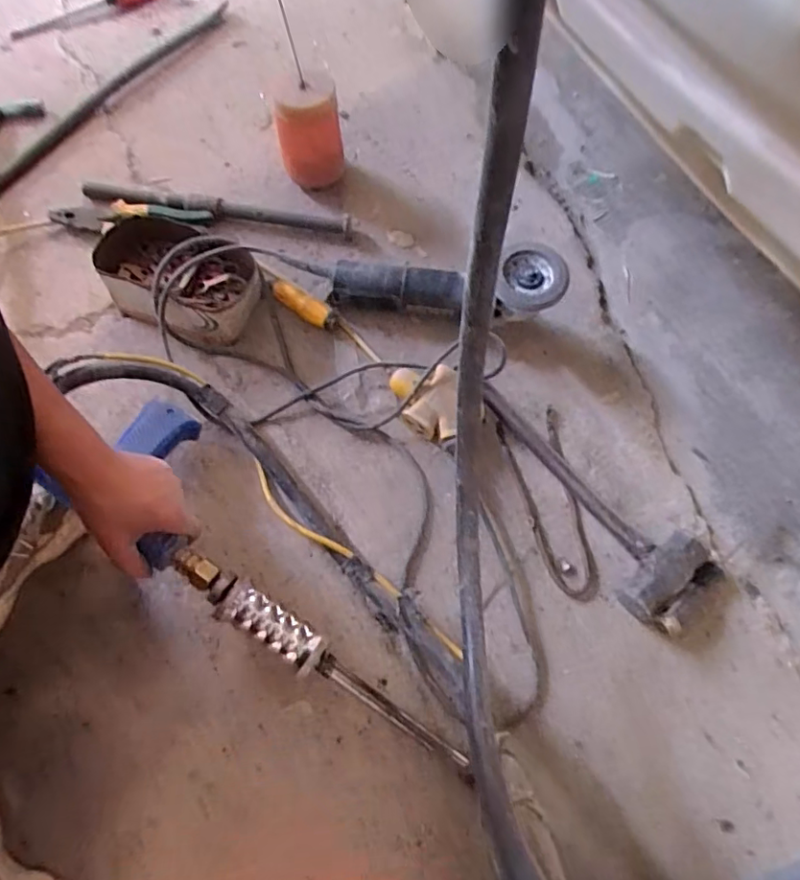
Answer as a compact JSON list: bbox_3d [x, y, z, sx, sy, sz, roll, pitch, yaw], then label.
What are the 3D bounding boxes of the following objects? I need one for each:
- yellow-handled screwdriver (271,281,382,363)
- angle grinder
[{"bbox_3d":[-0.093,-0.153,0.706,0.163,0.033,0.029,34,72,-3],"label":"yellow-handled screwdriver"},{"bbox_3d":[0.053,-0.189,0.694,0.296,0.073,0.084,2,70,12],"label":"angle grinder"}]

